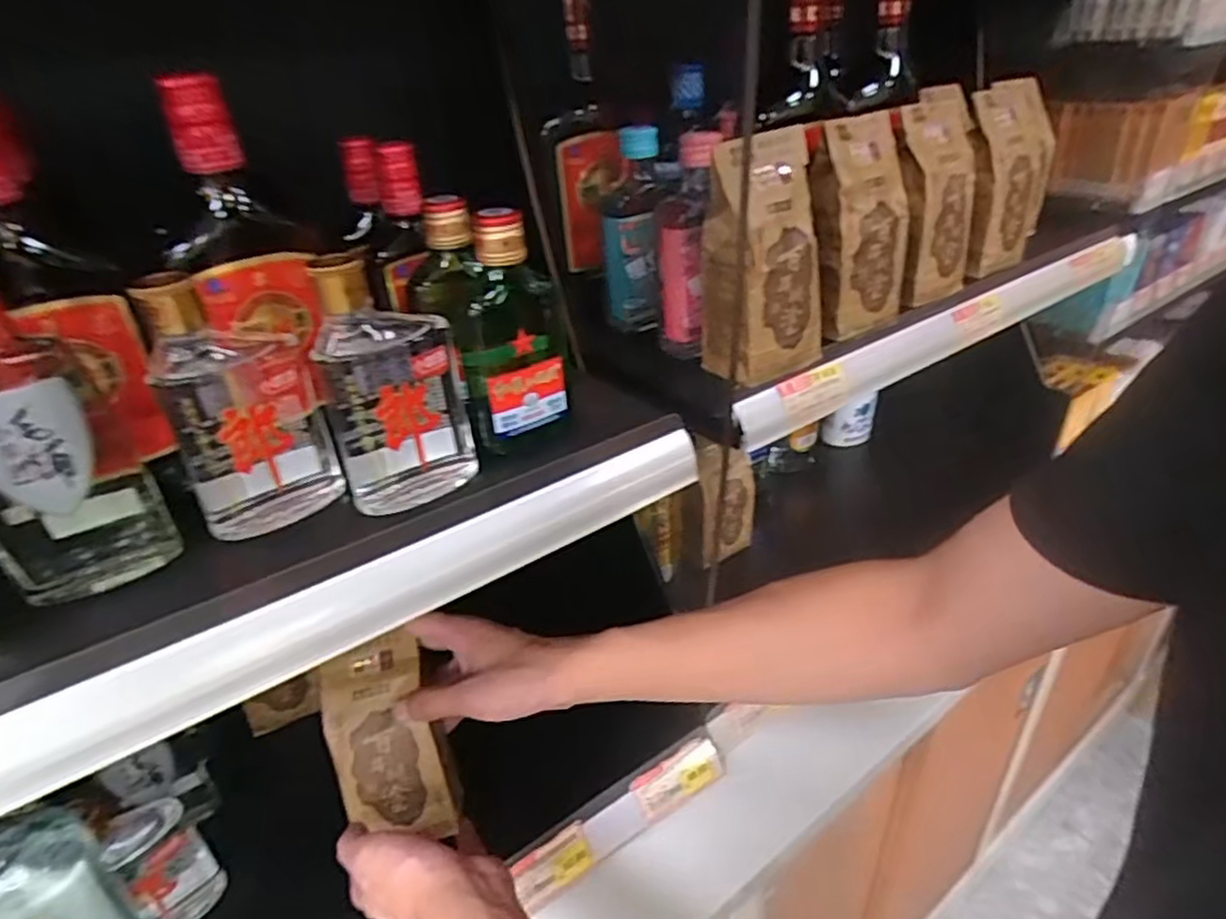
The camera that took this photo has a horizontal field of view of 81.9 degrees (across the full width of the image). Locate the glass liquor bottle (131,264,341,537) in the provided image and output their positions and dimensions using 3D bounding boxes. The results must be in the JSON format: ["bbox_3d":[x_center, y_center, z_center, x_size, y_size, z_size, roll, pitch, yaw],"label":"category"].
[{"bbox_3d":[-0.184,-0.029,0.354,0.068,0.126,0.045,-18,34,-22],"label":"glass liquor bottle"}]

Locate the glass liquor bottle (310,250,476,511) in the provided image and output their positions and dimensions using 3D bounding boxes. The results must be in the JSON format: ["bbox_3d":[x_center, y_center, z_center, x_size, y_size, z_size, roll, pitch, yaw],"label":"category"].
[{"bbox_3d":[-0.110,-0.041,0.361,0.071,0.130,0.034,-19,35,-23],"label":"glass liquor bottle"}]

